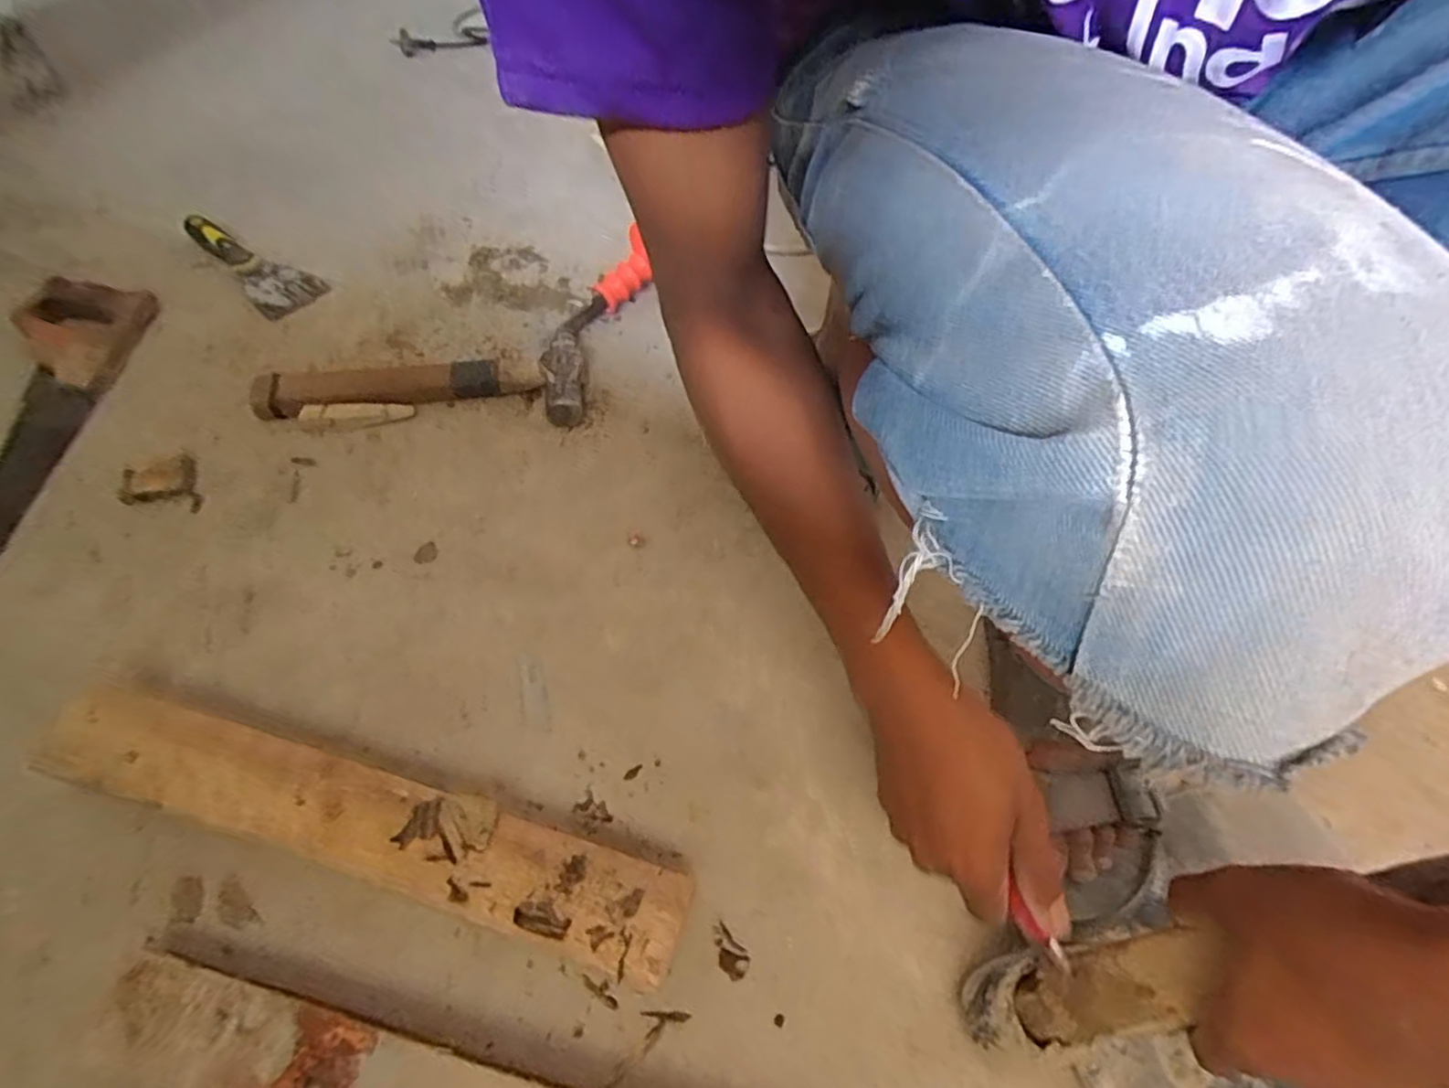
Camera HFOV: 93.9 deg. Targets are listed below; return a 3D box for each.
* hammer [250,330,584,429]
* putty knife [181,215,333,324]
[{"bbox_3d":[-0.288,-0.156,0.649,0.295,0.038,0.094,-4,56,-6],"label":"hammer"},{"bbox_3d":[-0.526,-0.317,0.758,0.194,0.029,0.073,37,61,20],"label":"putty knife"}]

